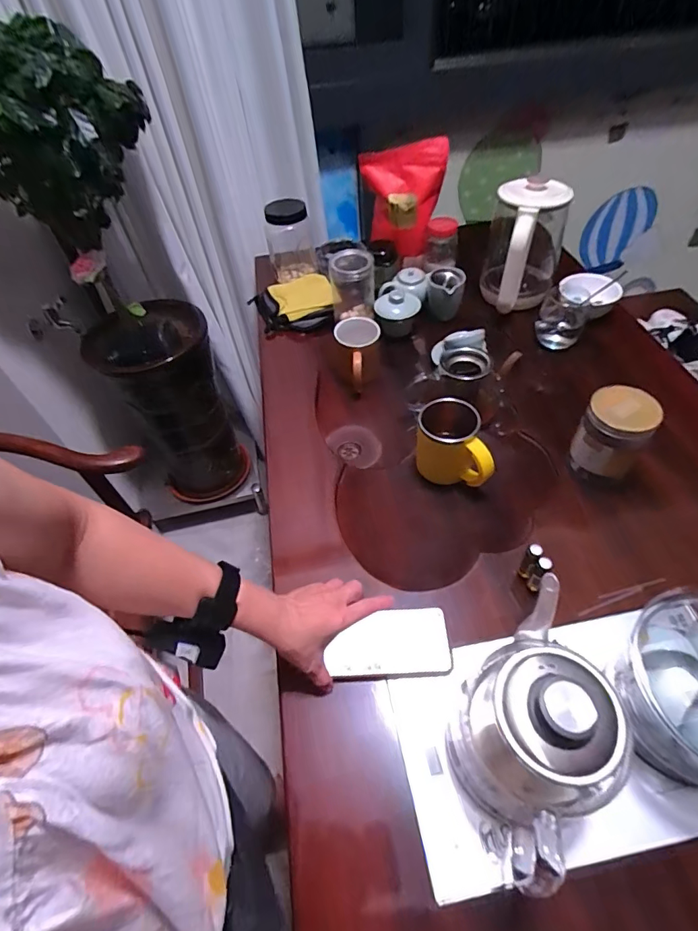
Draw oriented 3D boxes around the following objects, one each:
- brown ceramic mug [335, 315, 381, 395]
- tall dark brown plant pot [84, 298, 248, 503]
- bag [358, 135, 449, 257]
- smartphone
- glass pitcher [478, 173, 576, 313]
[{"bbox_3d":[0.019,-0.210,0.837,0.077,0.091,0.127,3,52,8],"label":"brown ceramic mug"},{"bbox_3d":[-0.484,-0.163,1.308,0.269,0.579,0.284,-3,51,3],"label":"tall dark brown plant pot"},{"bbox_3d":[0.111,-0.538,0.928,0.155,0.211,0.054,5,52,9],"label":"bag"},{"bbox_3d":[0.046,0.207,0.524,0.136,0.012,0.074,-4,56,-5],"label":"smartphone"},{"bbox_3d":[0.329,-0.398,0.855,0.134,0.214,0.152,11,53,13],"label":"glass pitcher"}]

